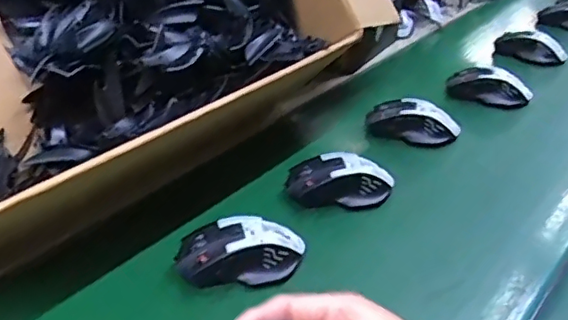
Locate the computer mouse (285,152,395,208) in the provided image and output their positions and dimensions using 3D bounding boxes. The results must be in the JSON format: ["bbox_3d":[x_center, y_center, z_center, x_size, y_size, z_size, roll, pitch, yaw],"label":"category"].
[{"bbox_3d":[0.061,0.022,0.651,0.115,0.037,0.057,5,33,8],"label":"computer mouse"}]

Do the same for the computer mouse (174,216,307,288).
[{"bbox_3d":[-0.040,0.085,0.544,0.115,0.034,0.059,-6,33,-9],"label":"computer mouse"}]

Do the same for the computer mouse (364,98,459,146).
[{"bbox_3d":[0.167,-0.051,0.760,0.121,0.041,0.050,7,33,11],"label":"computer mouse"}]

